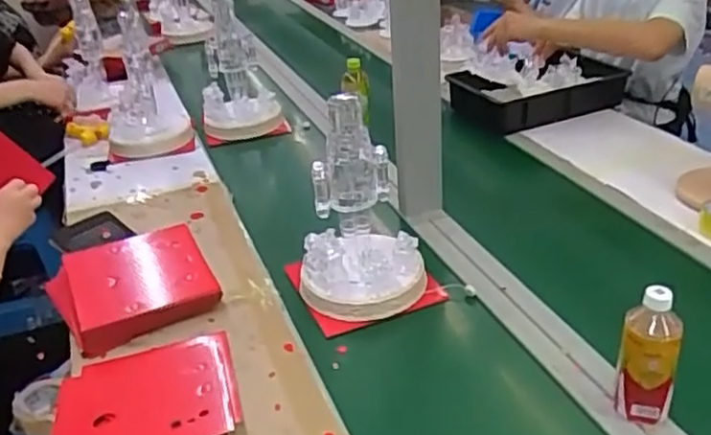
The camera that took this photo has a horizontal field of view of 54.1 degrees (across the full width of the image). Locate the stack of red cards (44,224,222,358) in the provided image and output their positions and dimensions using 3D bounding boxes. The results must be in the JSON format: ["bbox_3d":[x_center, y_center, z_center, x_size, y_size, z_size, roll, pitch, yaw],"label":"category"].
[{"bbox_3d":[-0.382,0.118,1.203,0.262,0.065,0.251,-19,32,-24],"label":"stack of red cards"}]

